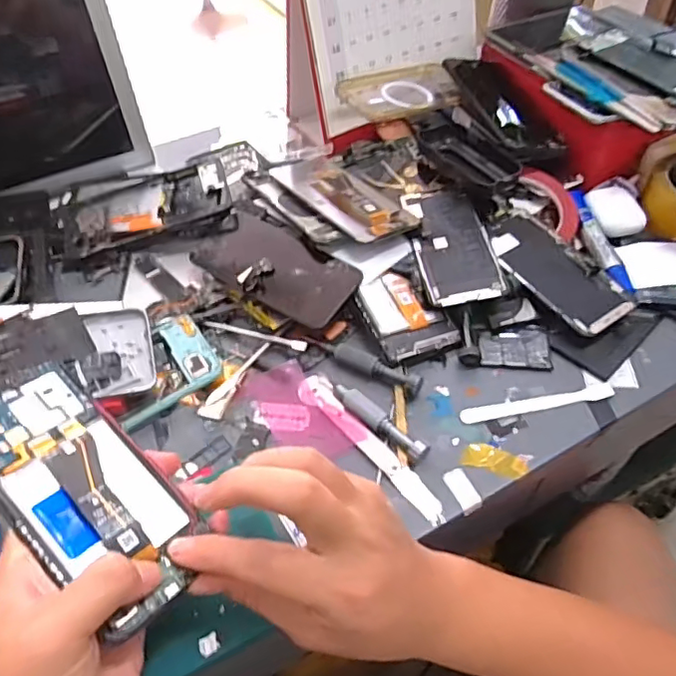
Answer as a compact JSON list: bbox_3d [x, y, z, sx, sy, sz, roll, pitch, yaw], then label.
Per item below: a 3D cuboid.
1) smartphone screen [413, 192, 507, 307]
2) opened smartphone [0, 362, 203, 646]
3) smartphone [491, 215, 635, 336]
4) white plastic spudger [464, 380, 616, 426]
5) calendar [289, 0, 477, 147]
[{"bbox_3d":[0.102,-0.083,0.506,0.065,0.011,0.128,-9,50,-5],"label":"smartphone screen"},{"bbox_3d":[-0.140,0.078,0.310,0.158,0.011,0.071,40,48,15],"label":"opened smartphone"},{"bbox_3d":[0.185,-0.059,0.491,0.060,0.006,0.133,-27,54,-19],"label":"smartphone"},{"bbox_3d":[0.153,0.049,0.436,0.119,0.006,0.014,-9,50,-6],"label":"white plastic spudger"},{"bbox_3d":[0.046,-0.341,0.612,0.203,0.212,0.118,-30,55,-21],"label":"calendar"}]

